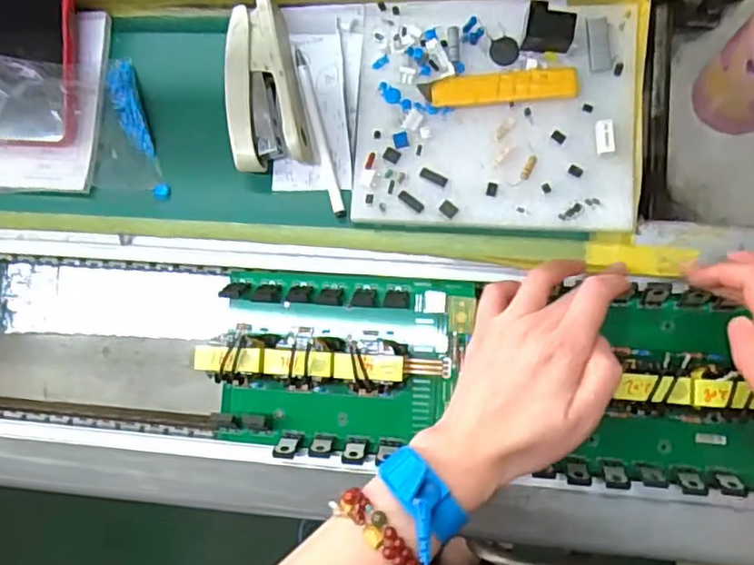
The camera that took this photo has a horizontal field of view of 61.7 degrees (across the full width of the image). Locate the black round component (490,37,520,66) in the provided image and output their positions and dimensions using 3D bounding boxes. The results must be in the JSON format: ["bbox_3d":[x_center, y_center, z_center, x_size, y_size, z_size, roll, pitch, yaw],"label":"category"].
[{"bbox_3d":[0.087,-0.159,0.432,0.019,0.004,0.019,0,86,7],"label":"black round component"}]

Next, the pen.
[{"bbox_3d":[-0.042,-0.109,0.449,0.009,0.011,0.131,-16,84,6],"label":"pen"}]

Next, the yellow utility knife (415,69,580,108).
[{"bbox_3d":[0.083,-0.132,0.428,0.103,0.011,0.021,-3,86,7],"label":"yellow utility knife"}]

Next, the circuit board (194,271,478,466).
[{"bbox_3d":[-0.028,0.056,0.424,0.168,0.062,0.123,4,87,7],"label":"circuit board"}]

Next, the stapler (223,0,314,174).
[{"bbox_3d":[-0.083,-0.137,0.445,0.052,0.025,0.113,-13,85,6],"label":"stapler"}]

